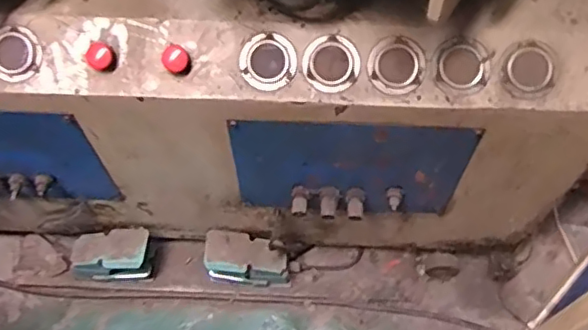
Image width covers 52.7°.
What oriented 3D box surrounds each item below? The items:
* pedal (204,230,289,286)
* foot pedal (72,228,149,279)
[{"bbox_3d":[-0.111,0.226,1.397,0.188,0.125,0.089,12,62,8],"label":"pedal"},{"bbox_3d":[-0.435,0.213,1.412,0.194,0.098,0.096,0,61,1],"label":"foot pedal"}]

